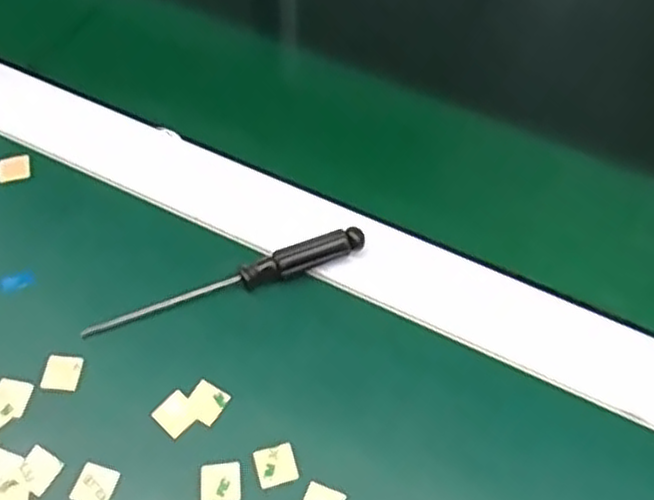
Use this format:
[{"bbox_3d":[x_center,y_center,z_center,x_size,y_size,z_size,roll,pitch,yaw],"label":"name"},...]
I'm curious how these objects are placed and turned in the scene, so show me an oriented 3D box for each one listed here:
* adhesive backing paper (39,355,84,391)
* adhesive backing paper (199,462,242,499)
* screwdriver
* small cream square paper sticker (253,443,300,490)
[{"bbox_3d":[-0.115,0.054,0.328,0.015,0.004,0.016,9,63,-5],"label":"adhesive backing paper"},{"bbox_3d":[-0.043,0.093,0.302,0.017,0.004,0.016,-1,60,-6],"label":"adhesive backing paper"},{"bbox_3d":[-0.045,0.015,0.343,0.131,0.014,0.010,-18,58,-11],"label":"screwdriver"},{"bbox_3d":[-0.021,0.088,0.306,0.016,0.004,0.015,-13,60,-10],"label":"small cream square paper sticker"}]

